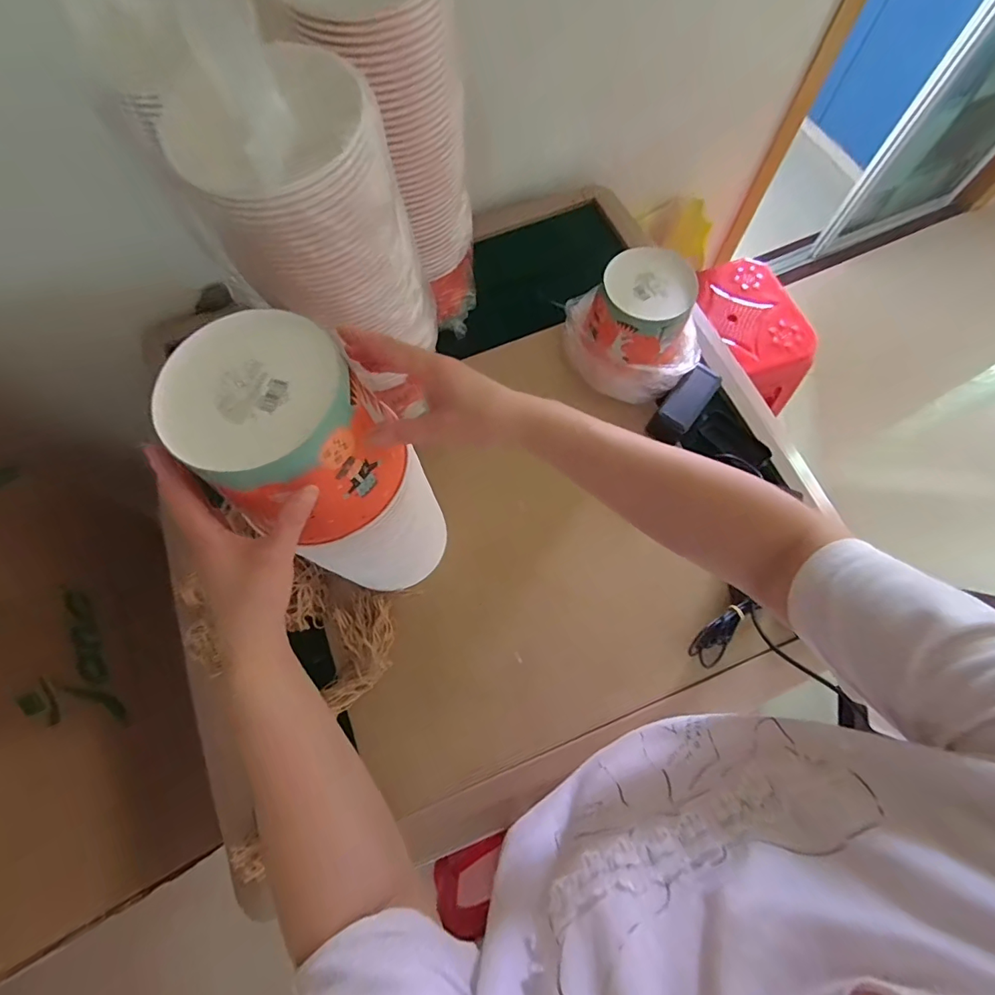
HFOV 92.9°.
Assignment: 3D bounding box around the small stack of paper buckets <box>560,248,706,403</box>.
[{"bbox_3d":[0.209,-0.261,0.719,0.167,0.138,0.194,-34,73,-10],"label":"small stack of paper buckets"}]

